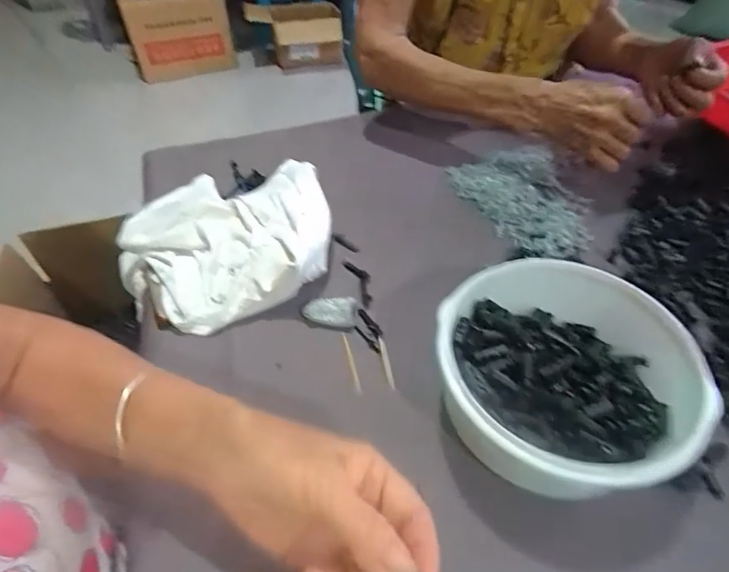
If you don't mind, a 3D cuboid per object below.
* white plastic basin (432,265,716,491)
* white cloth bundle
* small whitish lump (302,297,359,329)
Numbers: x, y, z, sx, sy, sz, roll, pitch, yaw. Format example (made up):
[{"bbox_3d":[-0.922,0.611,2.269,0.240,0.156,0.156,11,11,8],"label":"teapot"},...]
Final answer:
[{"bbox_3d":[0.135,0.065,0.313,0.163,0.077,0.158,0,48,0],"label":"white plastic basin"},{"bbox_3d":[-0.147,-0.059,0.454,0.219,0.053,0.217,-13,49,-10],"label":"white cloth bundle"},{"bbox_3d":[-0.031,0.023,0.399,0.048,0.017,0.022,7,48,7],"label":"small whitish lump"}]

